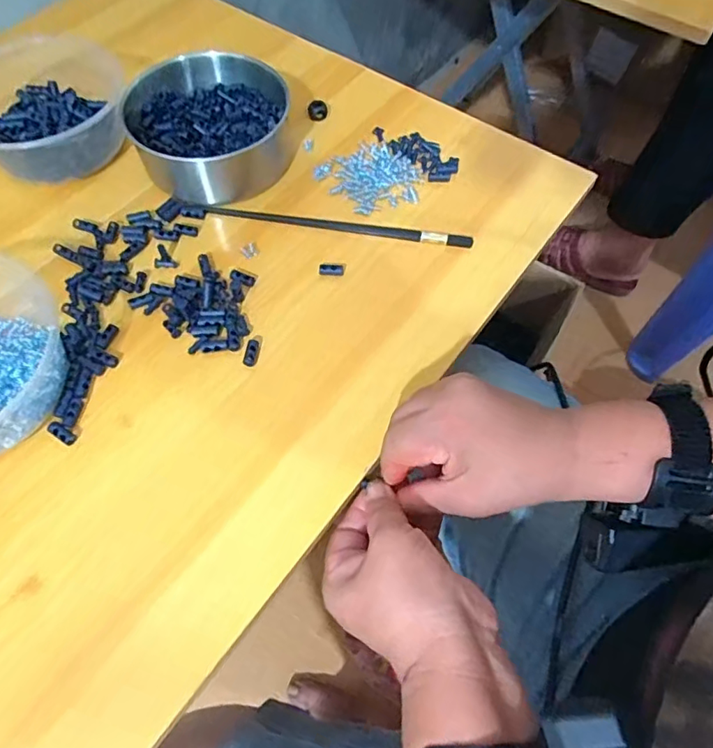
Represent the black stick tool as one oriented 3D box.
[{"bbox_3d":[-0.016,-0.118,0.411,0.210,0.008,0.011,9,66,1],"label":"black stick tool"}]

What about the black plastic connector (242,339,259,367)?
[{"bbox_3d":[-0.073,-0.015,0.365,0.008,0.006,0.020,11,78,2],"label":"black plastic connector"}]

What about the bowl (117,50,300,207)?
[{"bbox_3d":[-0.114,-0.207,0.433,0.138,0.045,0.128,1,66,-3],"label":"bowl"}]

